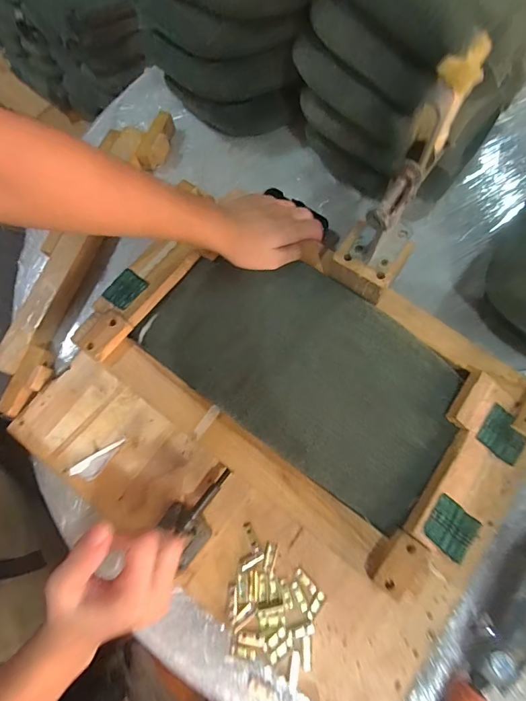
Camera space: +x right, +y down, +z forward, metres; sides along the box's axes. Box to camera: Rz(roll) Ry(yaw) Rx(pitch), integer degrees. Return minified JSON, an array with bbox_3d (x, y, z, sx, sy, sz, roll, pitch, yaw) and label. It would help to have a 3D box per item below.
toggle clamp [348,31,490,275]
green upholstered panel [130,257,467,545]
[{"bbox_3d":[0.122,-0.137,0.349,0.054,0.196,0.114,28,76,10],"label":"toggle clamp"},{"bbox_3d":[0.046,0.011,0.452,0.355,0.022,0.196,36,78,12],"label":"green upholstered panel"}]

